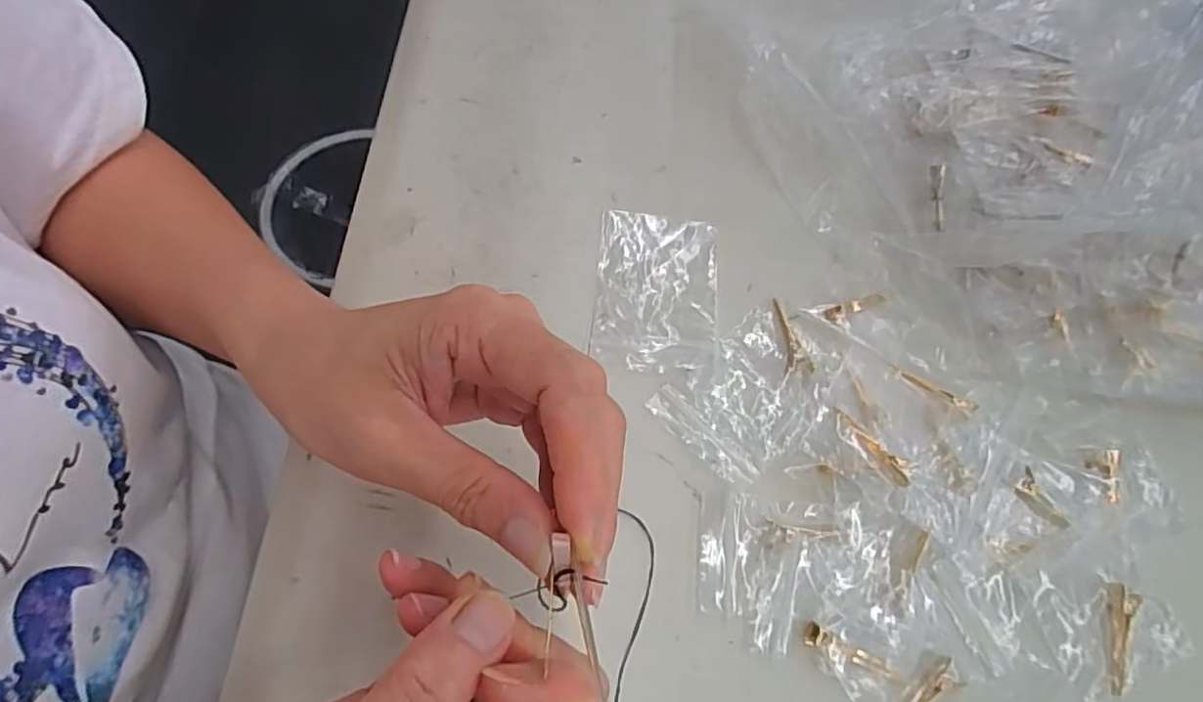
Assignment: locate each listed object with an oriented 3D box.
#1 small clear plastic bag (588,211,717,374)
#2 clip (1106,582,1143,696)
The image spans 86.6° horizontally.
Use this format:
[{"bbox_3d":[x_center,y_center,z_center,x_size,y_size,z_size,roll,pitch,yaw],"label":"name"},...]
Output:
[{"bbox_3d":[0.027,-0.032,0.320,0.059,0.006,0.088,5,65,0],"label":"small clear plastic bag"},{"bbox_3d":[0.217,0.121,0.269,0.015,0.004,0.043,25,67,9],"label":"clip"}]

